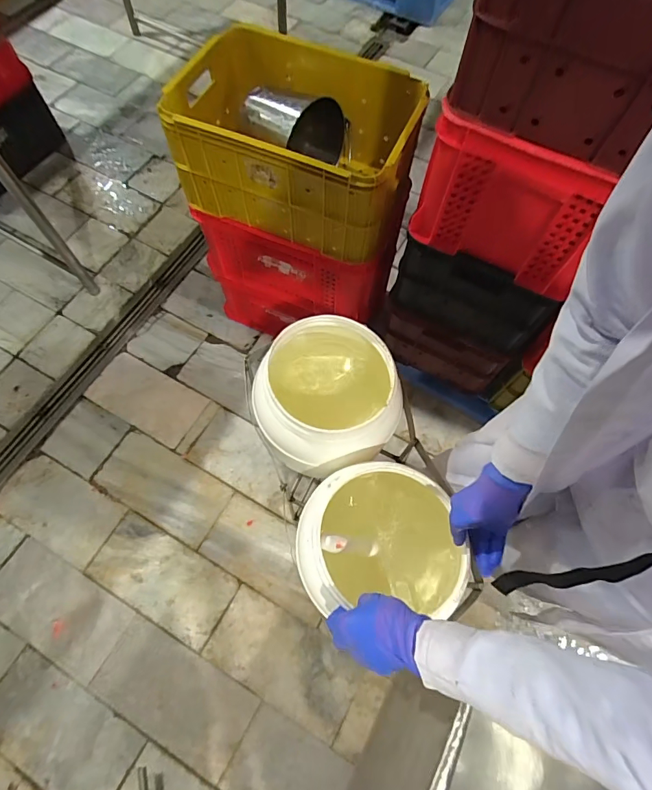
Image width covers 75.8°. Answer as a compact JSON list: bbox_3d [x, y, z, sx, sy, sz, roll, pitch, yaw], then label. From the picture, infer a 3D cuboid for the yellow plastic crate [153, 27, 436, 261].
[{"bbox_3d":[-0.066,-0.579,0.963,0.517,0.251,0.334,24,68,9],"label":"yellow plastic crate"}]

